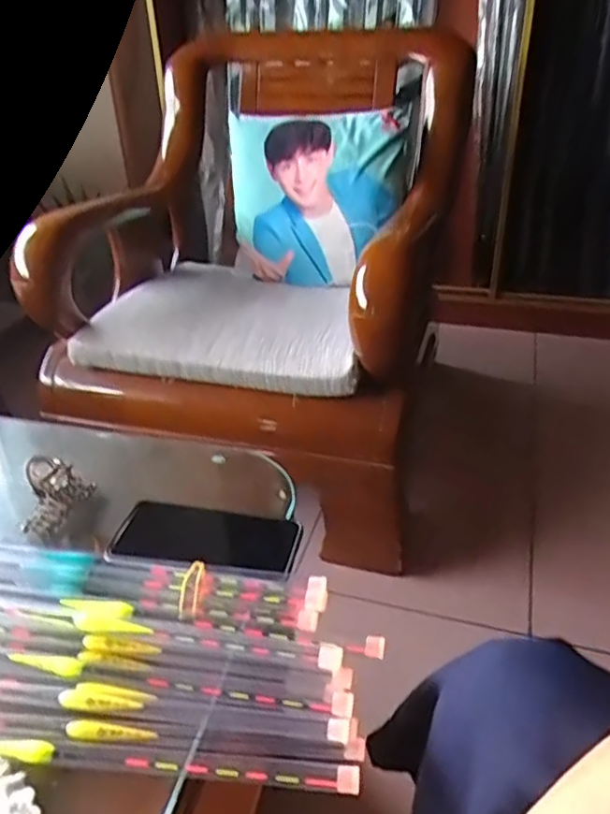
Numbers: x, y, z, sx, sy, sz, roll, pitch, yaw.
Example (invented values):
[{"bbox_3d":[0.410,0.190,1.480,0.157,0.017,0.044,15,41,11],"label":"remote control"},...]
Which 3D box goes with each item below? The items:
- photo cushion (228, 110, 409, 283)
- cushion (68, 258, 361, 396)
[{"bbox_3d":[0.007,-0.456,1.354,0.377,0.368,0.095,10,8,17],"label":"photo cushion"},{"bbox_3d":[-0.117,-0.191,1.242,0.526,0.066,0.448,9,34,15],"label":"cushion"}]

